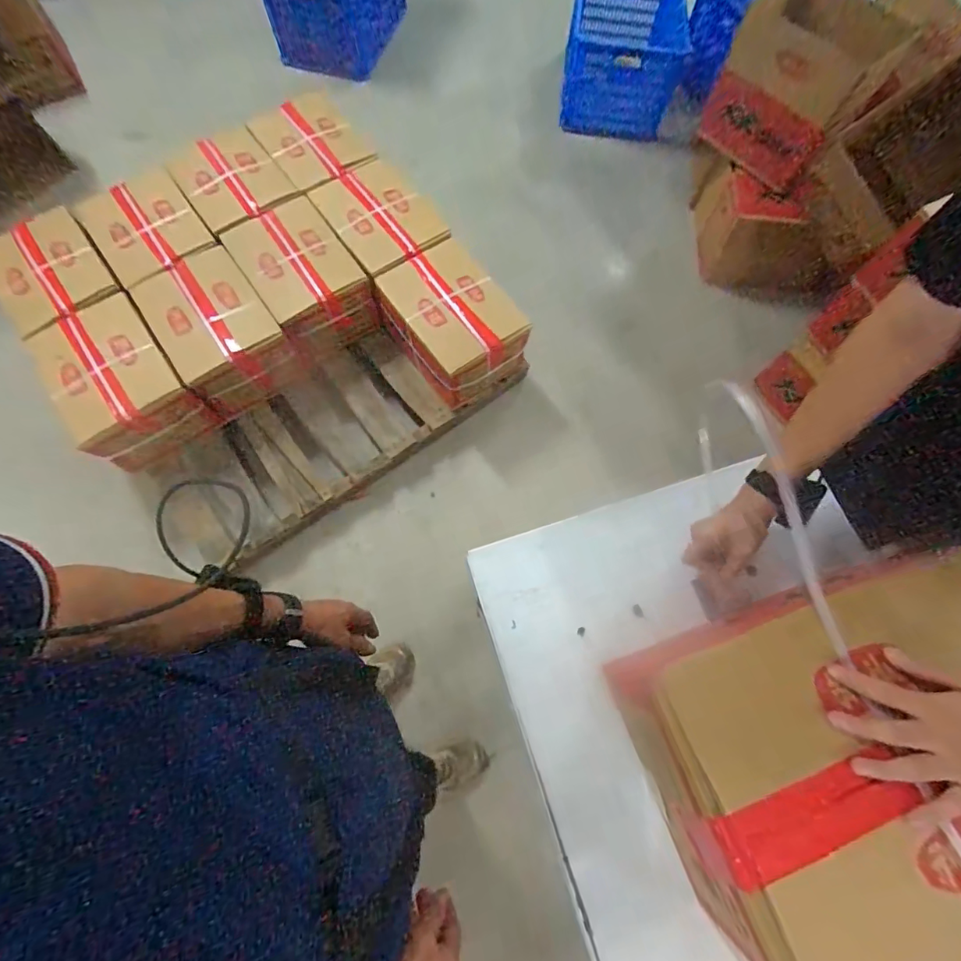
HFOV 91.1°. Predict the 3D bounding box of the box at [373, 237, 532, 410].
[{"bbox_3d":[-0.094,-0.481,1.448,0.339,0.223,0.437,-31,75,-11],"label":"box"}]

